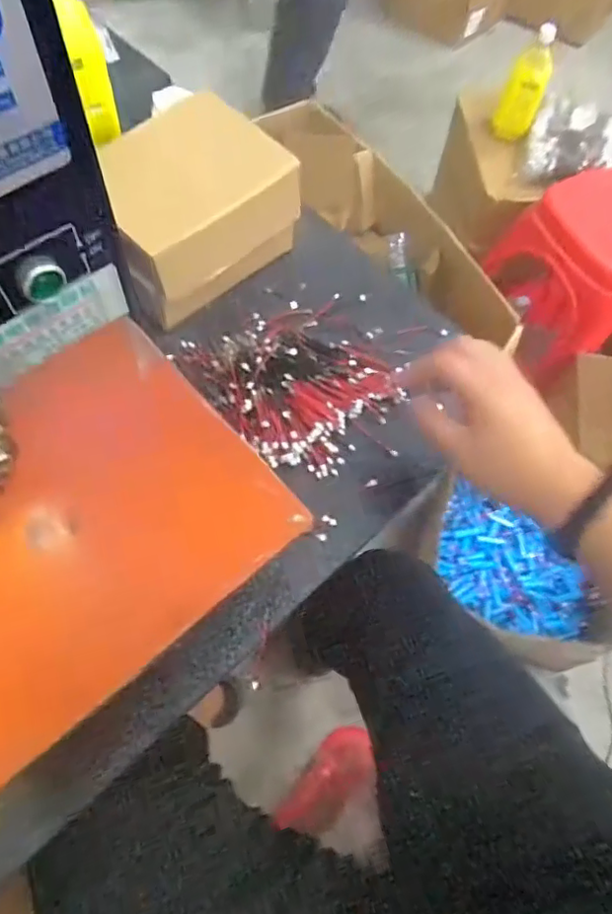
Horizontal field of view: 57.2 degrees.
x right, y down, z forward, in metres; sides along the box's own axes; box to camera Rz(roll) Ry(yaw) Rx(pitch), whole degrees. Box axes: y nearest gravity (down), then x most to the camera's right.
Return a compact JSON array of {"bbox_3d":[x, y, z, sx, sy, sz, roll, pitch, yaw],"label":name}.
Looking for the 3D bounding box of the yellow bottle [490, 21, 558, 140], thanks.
[{"bbox_3d":[0.439,-0.743,1.121,0.084,0.177,0.081,21,65,7],"label":"yellow bottle"}]

